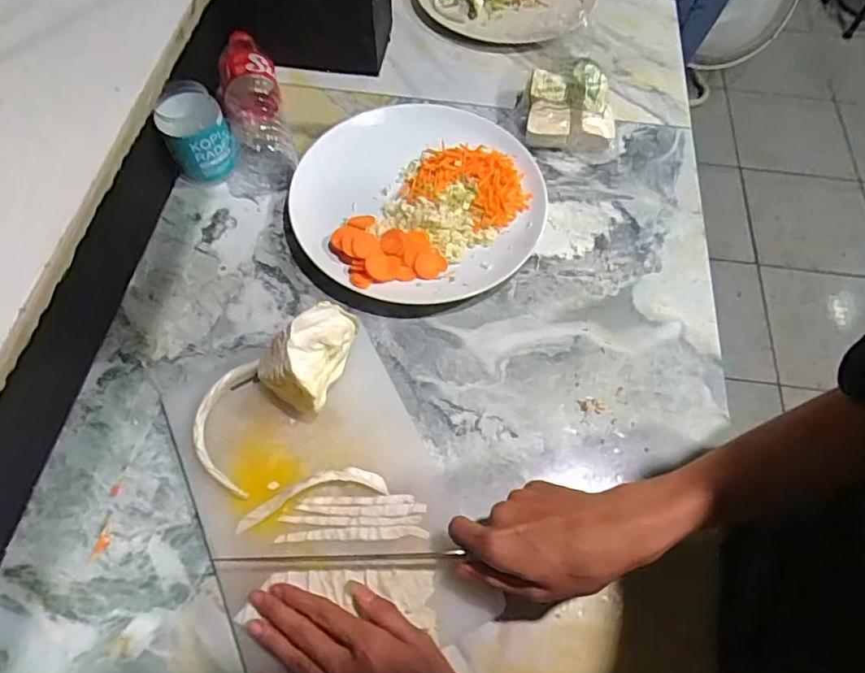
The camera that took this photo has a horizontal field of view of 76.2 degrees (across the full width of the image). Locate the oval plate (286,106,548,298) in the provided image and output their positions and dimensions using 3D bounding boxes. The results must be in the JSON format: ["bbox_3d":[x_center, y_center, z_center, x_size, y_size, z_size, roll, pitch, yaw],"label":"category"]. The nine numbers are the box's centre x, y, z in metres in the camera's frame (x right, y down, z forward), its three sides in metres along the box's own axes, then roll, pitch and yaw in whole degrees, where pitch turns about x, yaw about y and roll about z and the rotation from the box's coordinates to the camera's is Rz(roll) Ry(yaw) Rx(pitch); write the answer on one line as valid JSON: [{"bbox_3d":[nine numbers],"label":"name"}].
[{"bbox_3d":[-0.014,-0.146,0.591,0.263,0.037,0.237,-26,67,-14],"label":"oval plate"}]

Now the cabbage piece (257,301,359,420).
[{"bbox_3d":[-0.111,0.016,0.484,0.065,0.071,0.090,19,64,8],"label":"cabbage piece"}]

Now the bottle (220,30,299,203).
[{"bbox_3d":[-0.207,-0.258,0.623,0.074,0.067,0.203,-14,64,-9],"label":"bottle"}]

